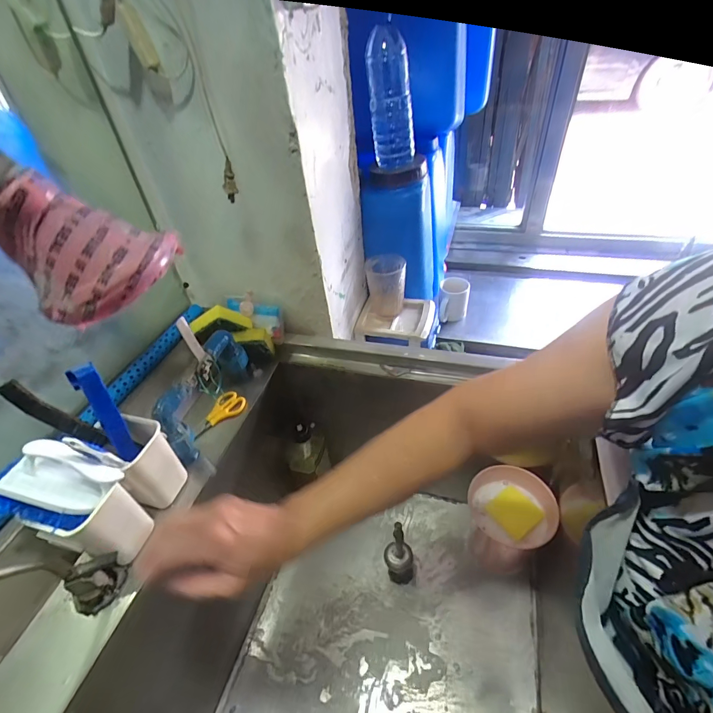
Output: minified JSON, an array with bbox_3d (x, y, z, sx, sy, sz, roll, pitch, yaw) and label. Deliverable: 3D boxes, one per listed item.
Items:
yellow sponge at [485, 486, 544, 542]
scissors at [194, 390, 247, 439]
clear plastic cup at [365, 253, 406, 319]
[{"bbox_3d":[0.288,0.282,0.688,0.069,0.016,0.075,-27,46,-20],"label":"yellow sponge"},{"bbox_3d":[-0.223,0.093,0.606,0.046,0.015,0.092,27,52,31],"label":"scissors"},{"bbox_3d":[0.066,-0.158,0.855,0.084,0.119,0.087,-7,43,0],"label":"clear plastic cup"}]

